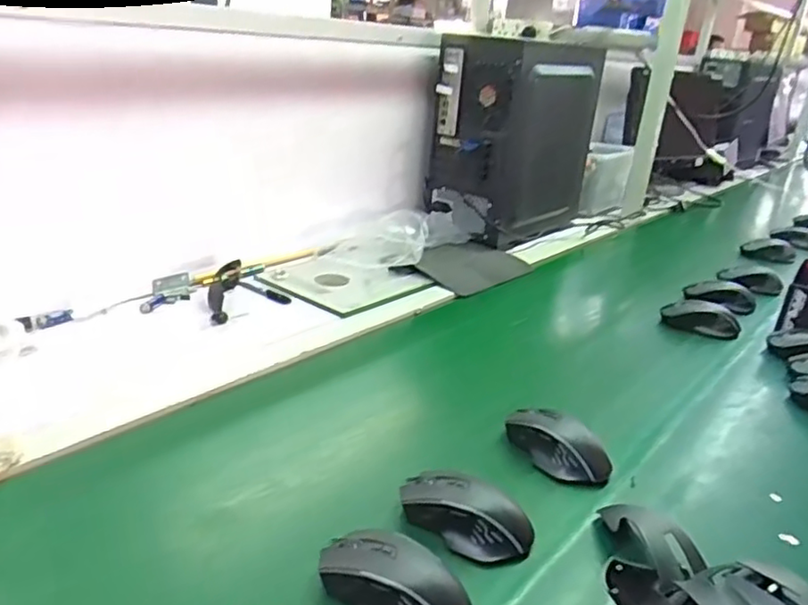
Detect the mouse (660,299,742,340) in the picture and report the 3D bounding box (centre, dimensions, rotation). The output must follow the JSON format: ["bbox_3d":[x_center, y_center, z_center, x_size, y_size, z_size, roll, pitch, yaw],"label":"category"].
[{"bbox_3d":[0.474,0.025,1.042,0.118,0.038,0.073,15,25,21],"label":"mouse"}]

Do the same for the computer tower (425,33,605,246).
[{"bbox_3d":[0.233,-0.340,1.366,0.206,0.372,0.352,22,28,33],"label":"computer tower"}]

